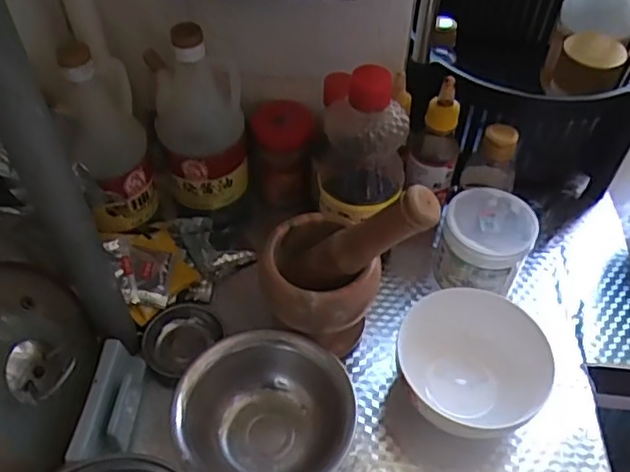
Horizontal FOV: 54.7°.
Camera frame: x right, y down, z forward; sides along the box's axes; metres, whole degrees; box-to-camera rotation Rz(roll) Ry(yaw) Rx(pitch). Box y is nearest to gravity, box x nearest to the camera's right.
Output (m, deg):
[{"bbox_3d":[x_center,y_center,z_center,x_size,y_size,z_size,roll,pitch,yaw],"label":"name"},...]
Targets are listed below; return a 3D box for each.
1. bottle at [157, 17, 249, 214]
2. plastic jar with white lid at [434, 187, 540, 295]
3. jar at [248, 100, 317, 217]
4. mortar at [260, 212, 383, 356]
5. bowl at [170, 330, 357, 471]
[{"bbox_3d":[-0.110,-0.114,0.590,0.079,0.193,0.072,-4,50,-6],"label":"bottle"},{"bbox_3d":[0.162,0.014,0.596,0.080,0.092,0.075,1,49,-1],"label":"plastic jar with white lid"},{"bbox_3d":[-0.035,-0.083,0.686,0.067,0.129,0.060,4,49,1],"label":"jar"},{"bbox_3d":[0.004,0.051,0.549,0.098,0.115,0.093,1,49,-1],"label":"mortar"},{"bbox_3d":[-0.041,0.148,0.497,0.133,0.065,0.141,1,49,-1],"label":"bowl"}]

